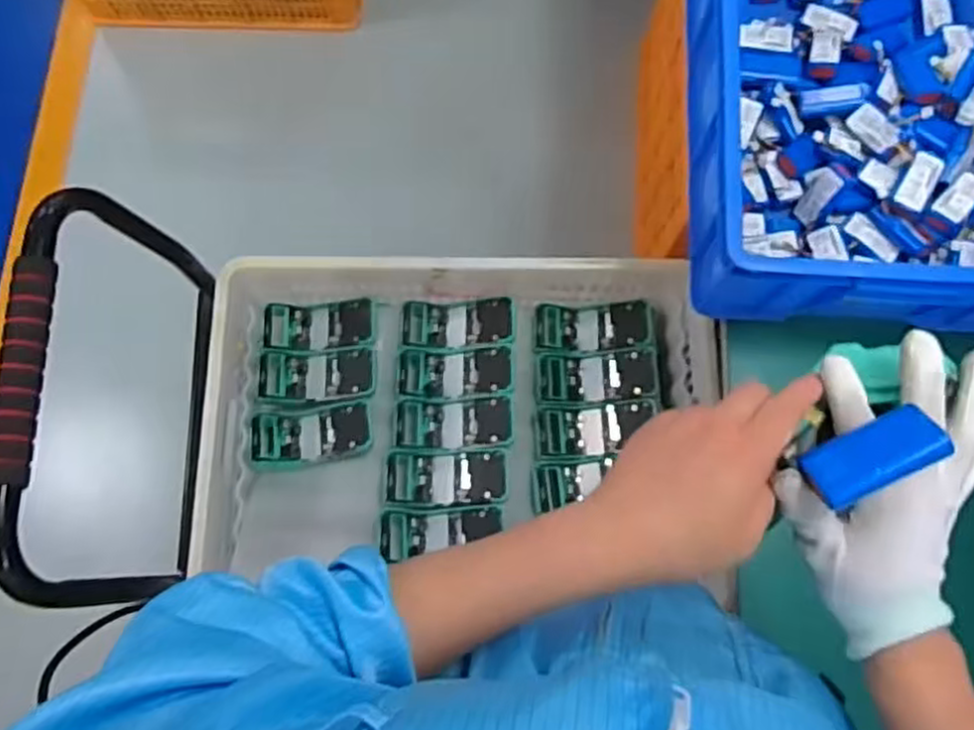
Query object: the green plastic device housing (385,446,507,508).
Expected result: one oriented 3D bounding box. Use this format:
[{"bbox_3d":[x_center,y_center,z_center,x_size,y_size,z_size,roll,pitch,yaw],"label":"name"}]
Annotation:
[{"bbox_3d":[-0.054,0.157,1.023,0.165,0.035,0.080,-1,74,-1],"label":"green plastic device housing"}]

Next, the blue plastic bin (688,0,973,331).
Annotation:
[{"bbox_3d":[0.396,-0.300,0.778,0.341,0.155,0.510,3,74,0],"label":"blue plastic bin"}]

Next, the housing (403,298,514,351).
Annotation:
[{"bbox_3d":[-0.042,-0.059,1.086,0.164,0.051,0.076,-2,74,-1],"label":"housing"}]

